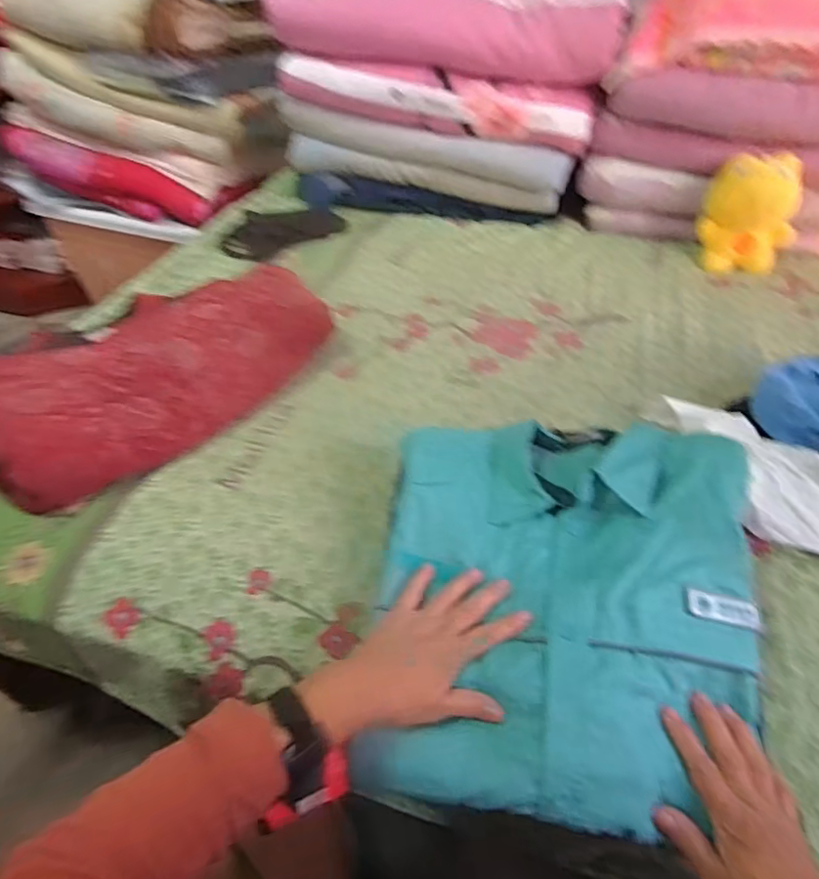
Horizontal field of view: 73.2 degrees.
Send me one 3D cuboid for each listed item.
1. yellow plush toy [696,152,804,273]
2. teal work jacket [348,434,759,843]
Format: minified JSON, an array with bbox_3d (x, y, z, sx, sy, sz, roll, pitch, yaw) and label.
[{"bbox_3d":[0.655,-0.433,1.062,0.163,0.204,0.089,19,36,19],"label":"yellow plush toy"},{"bbox_3d":[0.143,0.128,0.529,0.338,0.104,0.388,6,45,7],"label":"teal work jacket"}]

